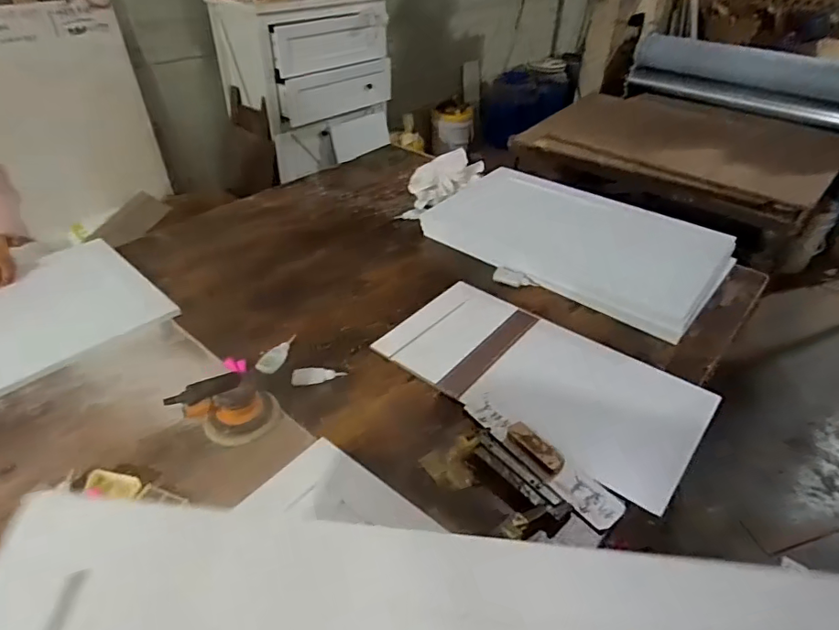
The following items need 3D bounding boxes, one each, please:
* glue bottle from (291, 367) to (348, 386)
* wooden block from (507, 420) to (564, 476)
[{"bbox_3d":[-0.182,0.111,0.943,0.097,0.020,0.027,0,38,-2],"label":"glue bottle"},{"bbox_3d":[0.175,0.201,0.795,0.042,0.019,0.104,-21,43,-26],"label":"wooden block"}]

